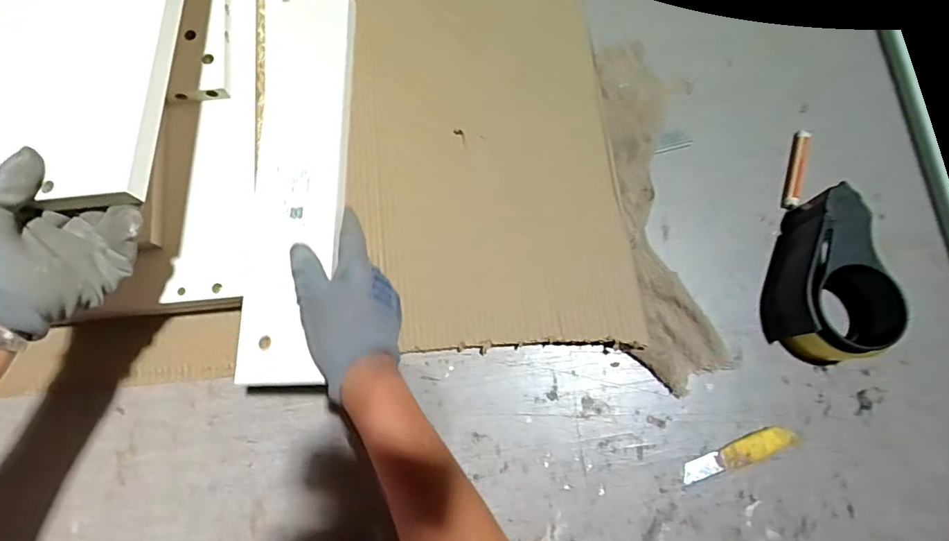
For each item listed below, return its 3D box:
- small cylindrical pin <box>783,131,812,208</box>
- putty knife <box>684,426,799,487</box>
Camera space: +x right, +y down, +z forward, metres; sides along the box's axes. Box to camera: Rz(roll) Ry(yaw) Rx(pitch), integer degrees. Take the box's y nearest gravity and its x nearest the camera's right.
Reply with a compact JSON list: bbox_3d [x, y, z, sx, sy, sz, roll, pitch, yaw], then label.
[{"bbox_3d":[0.347,-0.110,0.553,0.014,0.011,0.090,18,77,5],"label":"small cylindrical pin"},{"bbox_3d":[0.251,0.172,0.485,0.116,0.012,0.022,-19,77,-4],"label":"putty knife"}]

